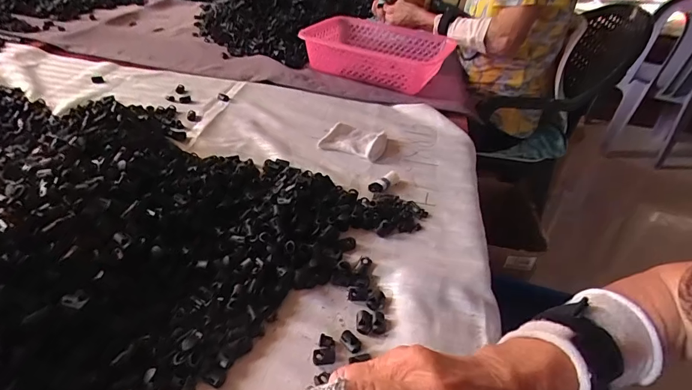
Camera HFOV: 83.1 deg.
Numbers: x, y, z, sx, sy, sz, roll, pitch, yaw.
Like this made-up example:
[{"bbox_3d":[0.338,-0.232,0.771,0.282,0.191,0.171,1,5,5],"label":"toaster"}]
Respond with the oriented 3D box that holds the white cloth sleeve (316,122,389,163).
[{"bbox_3d":[0.017,-0.086,0.607,0.095,0.019,0.064,21,41,18],"label":"white cloth sleeve"}]

